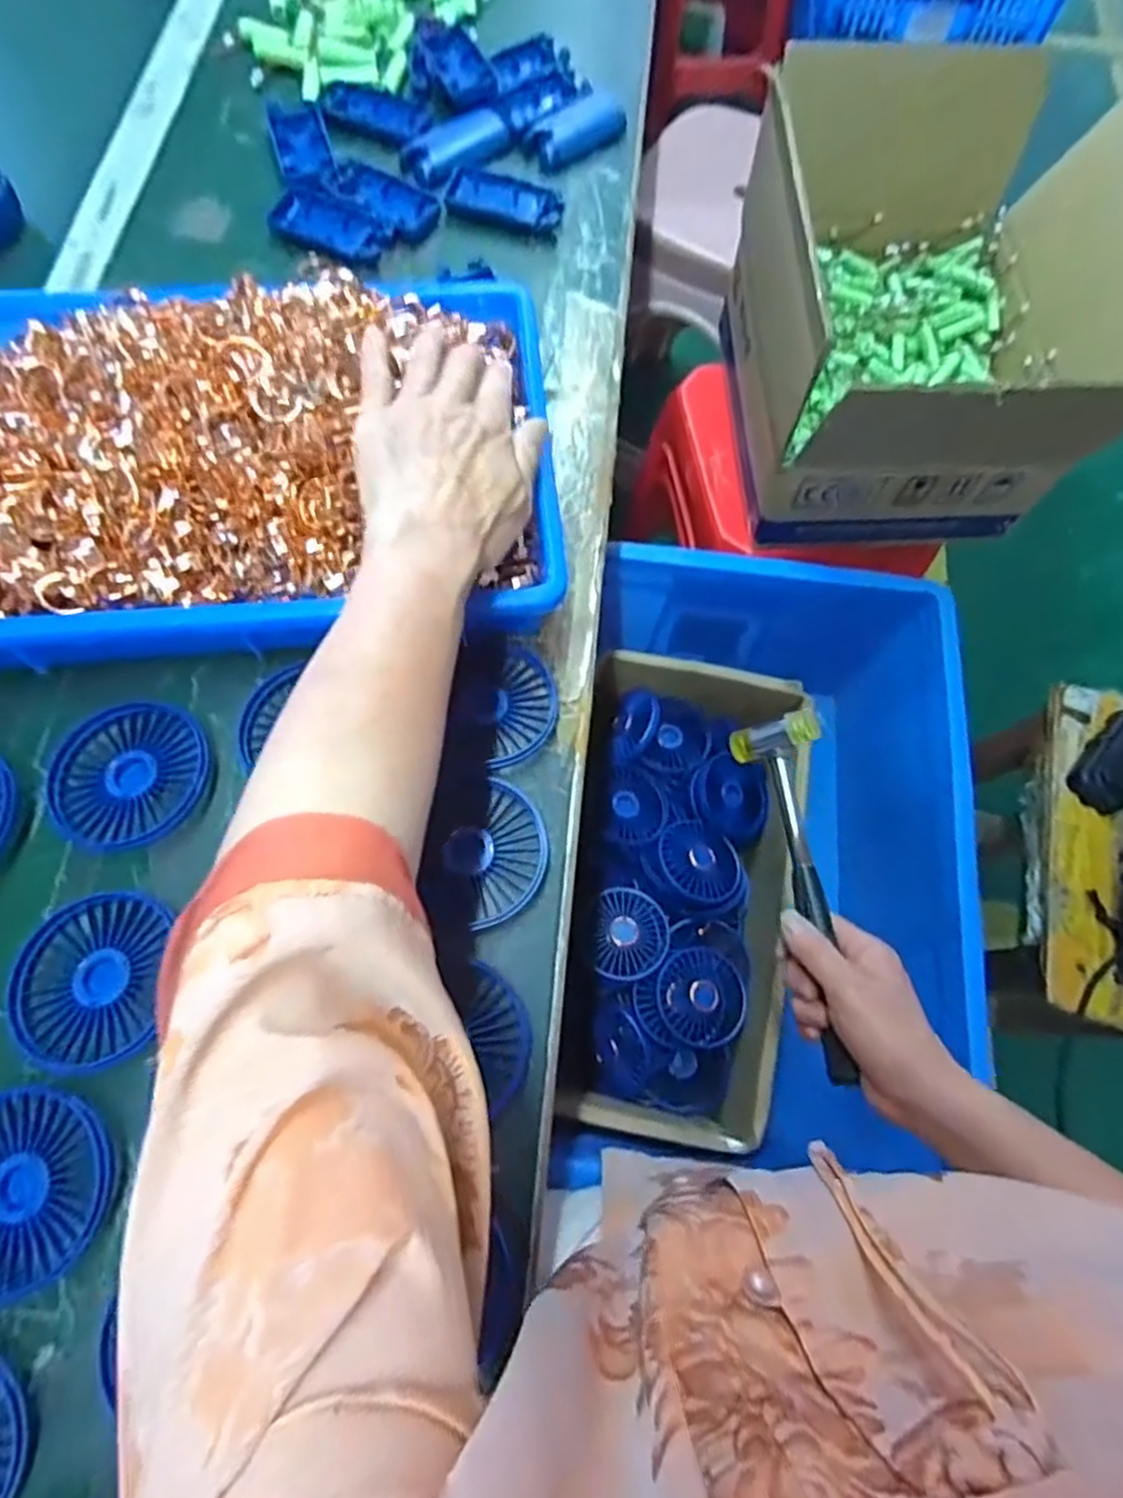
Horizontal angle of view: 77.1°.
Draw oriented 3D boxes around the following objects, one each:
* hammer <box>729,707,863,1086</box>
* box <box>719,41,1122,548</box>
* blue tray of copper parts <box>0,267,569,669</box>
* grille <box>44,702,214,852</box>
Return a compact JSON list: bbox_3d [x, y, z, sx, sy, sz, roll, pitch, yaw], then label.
[{"bbox_3d":[0.164,0.091,0.468,0.053,0.038,0.235,-5,70,-4],"label":"hammer"},{"bbox_3d":[0.356,-0.425,0.698,0.335,0.230,0.381,-2,71,-2],"label":"box"},{"bbox_3d":[-0.189,-0.182,0.416,0.358,0.074,0.248,-7,71,-5],"label":"blue tray of copper parts"},{"bbox_3d":[-0.246,0.014,0.404,0.088,0.017,0.084,1,71,-2],"label":"grille"}]

